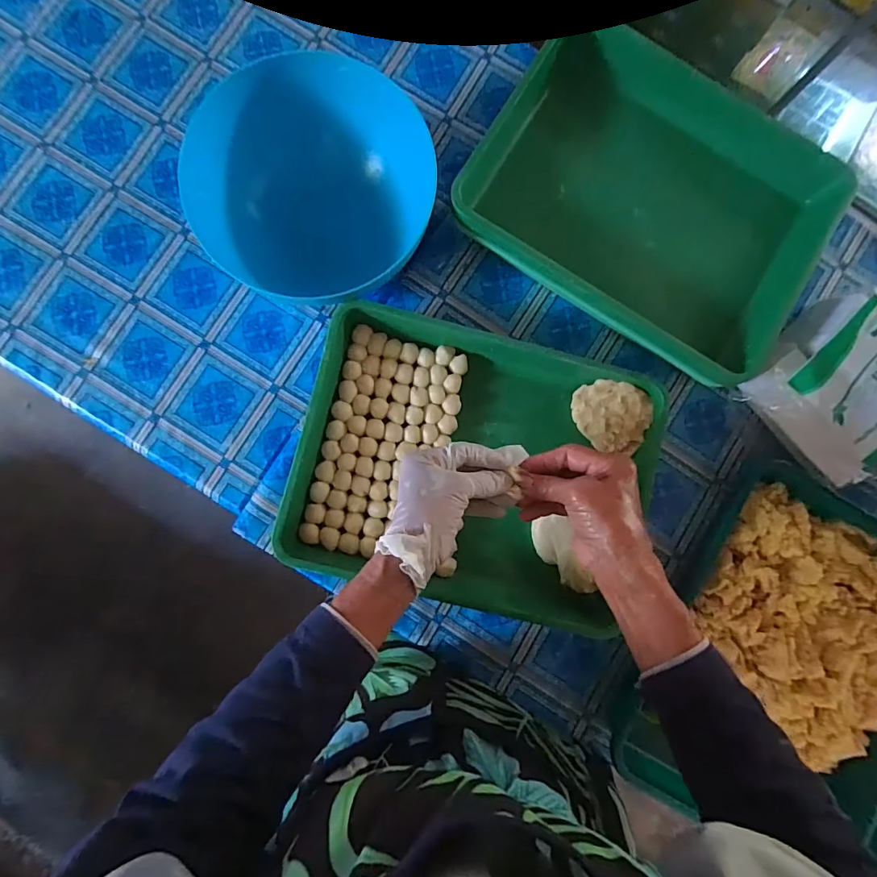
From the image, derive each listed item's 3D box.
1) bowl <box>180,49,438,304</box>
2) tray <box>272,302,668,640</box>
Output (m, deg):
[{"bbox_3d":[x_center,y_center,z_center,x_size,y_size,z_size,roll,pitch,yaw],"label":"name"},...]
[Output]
[{"bbox_3d":[-0.126,-0.266,0.487,0.232,0.104,0.209,-1,85,-3],"label":"bowl"},{"bbox_3d":[0.040,0.027,0.480,0.358,0.052,0.285,16,85,-2],"label":"tray"}]

